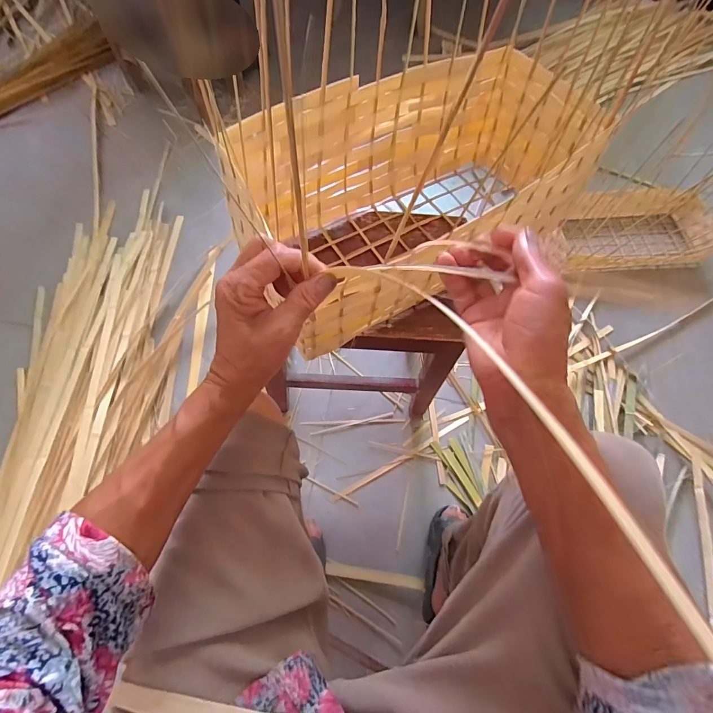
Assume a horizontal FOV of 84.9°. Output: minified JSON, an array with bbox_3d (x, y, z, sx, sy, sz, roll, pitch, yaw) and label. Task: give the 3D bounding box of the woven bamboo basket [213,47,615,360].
[{"bbox_3d":[0.079,-0.204,0.494,0.429,0.180,0.228,-33,73,-16],"label":"woven bamboo basket"}]

